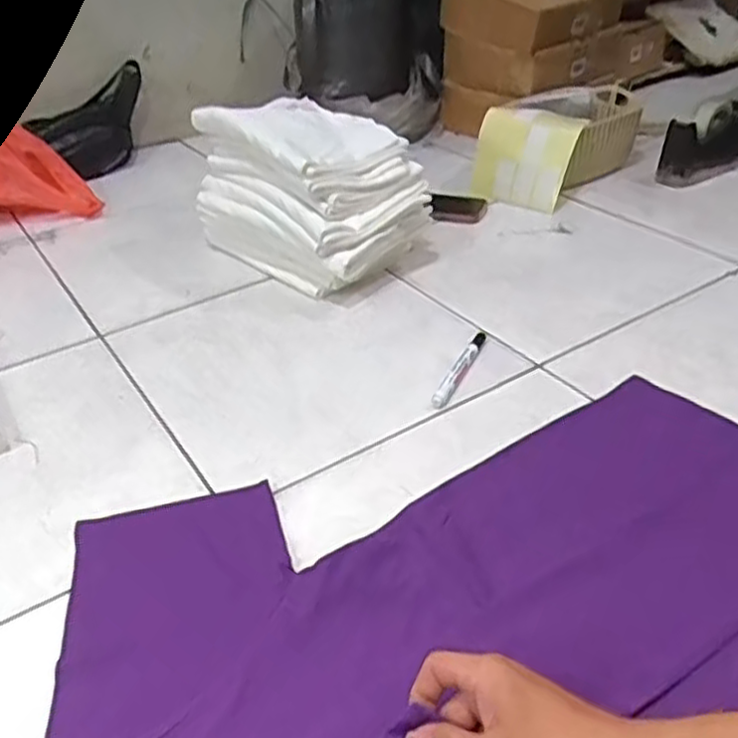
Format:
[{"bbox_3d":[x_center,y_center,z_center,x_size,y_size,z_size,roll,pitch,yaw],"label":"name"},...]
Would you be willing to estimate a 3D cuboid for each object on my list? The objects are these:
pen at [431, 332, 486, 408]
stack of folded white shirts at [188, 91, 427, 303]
[{"bbox_3d":[0.104,-0.001,0.838,0.015,0.019,0.150,13,39,21],"label":"pen"},{"bbox_3d":[-0.081,-0.259,1.062,0.287,0.211,0.189,29,47,36],"label":"stack of folded white shirts"}]

